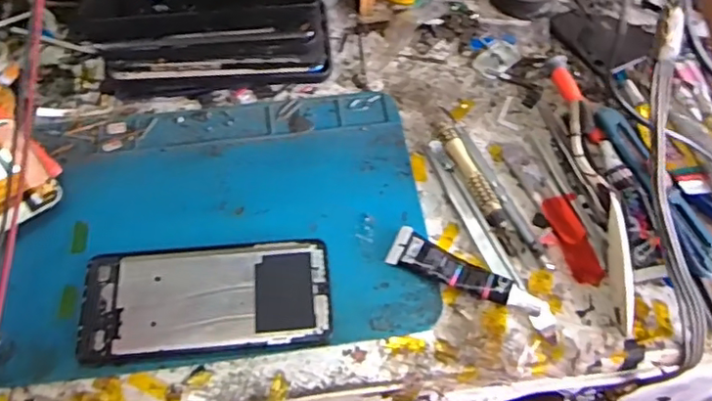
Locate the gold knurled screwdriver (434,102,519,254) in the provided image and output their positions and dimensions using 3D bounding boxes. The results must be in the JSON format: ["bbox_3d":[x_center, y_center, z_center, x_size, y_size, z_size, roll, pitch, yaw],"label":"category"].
[{"bbox_3d":[0.087,-0.018,0.438,0.016,0.012,0.127,-17,66,-11],"label":"gold knurled screwdriver"}]

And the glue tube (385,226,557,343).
[{"bbox_3d":[0.080,0.054,0.398,0.121,0.015,0.026,27,65,10],"label":"glue tube"}]

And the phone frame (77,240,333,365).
[{"bbox_3d":[-0.098,0.065,0.392,0.159,0.010,0.074,-4,64,-5],"label":"phone frame"}]

